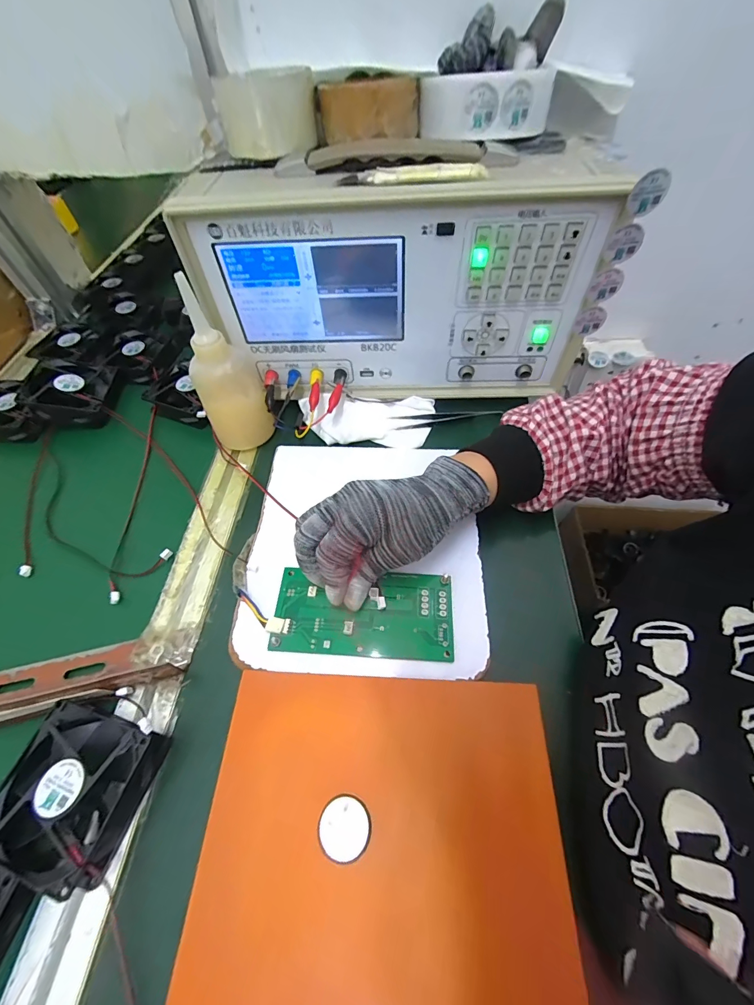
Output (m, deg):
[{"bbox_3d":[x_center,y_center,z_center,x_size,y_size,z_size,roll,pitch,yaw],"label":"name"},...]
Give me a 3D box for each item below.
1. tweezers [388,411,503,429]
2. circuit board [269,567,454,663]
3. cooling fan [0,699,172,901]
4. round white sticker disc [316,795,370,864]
[{"bbox_3d":[0.075,-0.092,0.415,0.117,0.010,0.018,-7,56,-2],"label":"tweezers"},{"bbox_3d":[-0.010,0.083,0.288,0.132,0.008,0.064,1,56,2],"label":"circuit board"},{"bbox_3d":[-0.191,0.179,0.240,0.081,0.026,0.079,11,58,10],"label":"cooling fan"},{"bbox_3d":[-0.019,0.186,0.217,0.029,0.004,0.029,14,58,12],"label":"round white sticker disc"}]

